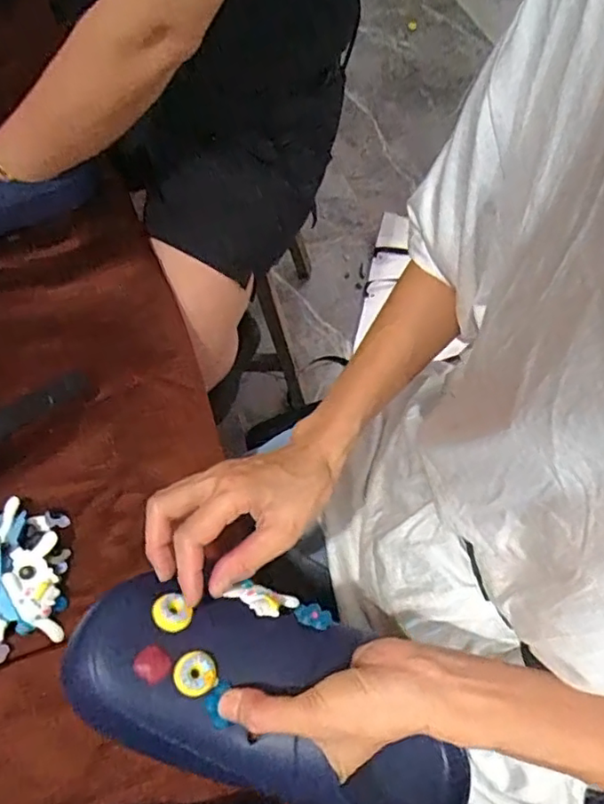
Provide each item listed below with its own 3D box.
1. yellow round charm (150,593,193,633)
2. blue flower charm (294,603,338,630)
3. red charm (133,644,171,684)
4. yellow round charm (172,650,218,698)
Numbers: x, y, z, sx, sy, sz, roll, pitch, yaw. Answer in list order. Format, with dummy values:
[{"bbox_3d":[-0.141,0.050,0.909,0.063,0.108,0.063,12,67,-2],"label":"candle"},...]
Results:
[{"bbox_3d":[-0.083,0.133,0.370,0.022,0.006,0.023,0,59,0],"label":"yellow round charm"},{"bbox_3d":[0.009,0.146,0.397,0.029,0.004,0.020,27,31,8],"label":"blue flower charm"},{"bbox_3d":[-0.090,0.156,0.350,0.020,0.006,0.018,29,67,14],"label":"red charm"},{"bbox_3d":[-0.064,0.163,0.352,0.025,0.006,0.025,0,63,0],"label":"yellow round charm"}]

